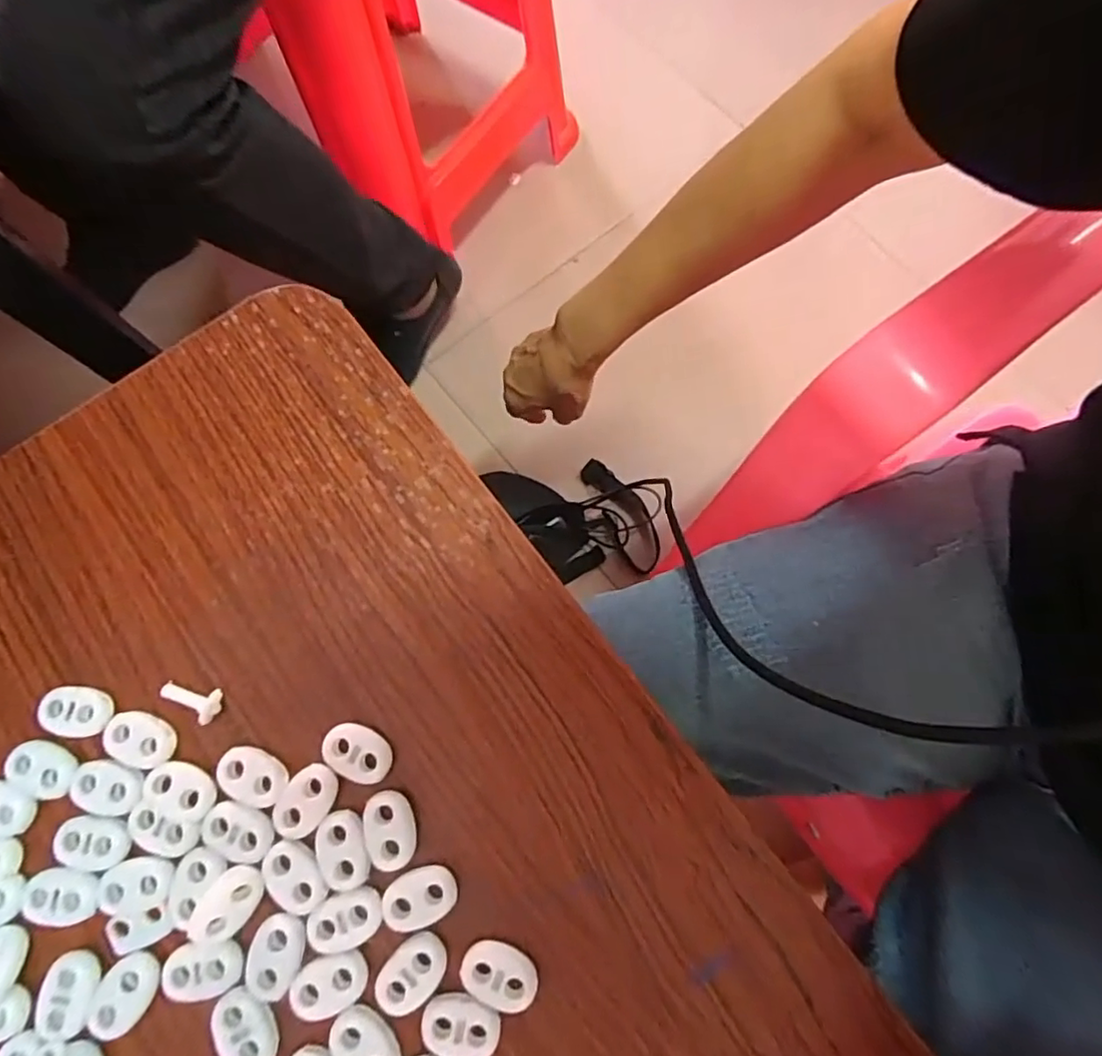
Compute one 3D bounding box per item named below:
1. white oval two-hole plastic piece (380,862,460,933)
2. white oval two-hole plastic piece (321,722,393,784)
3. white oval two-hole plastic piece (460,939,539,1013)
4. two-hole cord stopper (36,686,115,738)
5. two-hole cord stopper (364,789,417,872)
[{"bbox_3d":[-0.040,0.112,0.185,0.023,0.004,0.015,-25,77,-6],"label":"white oval two-hole plastic piece"},{"bbox_3d":[-0.062,0.072,0.196,0.023,0.004,0.015,28,77,7],"label":"white oval two-hole plastic piece"},{"bbox_3d":[-0.015,0.132,0.180,0.022,0.005,0.015,19,76,5],"label":"white oval two-hole plastic piece"},{"bbox_3d":[-0.156,0.060,0.200,0.023,0.004,0.015,8,76,2],"label":"two-hole cord stopper"},{"bbox_3d":[-0.050,0.093,0.189,0.015,0.004,0.022,-16,76,-4],"label":"two-hole cord stopper"}]

